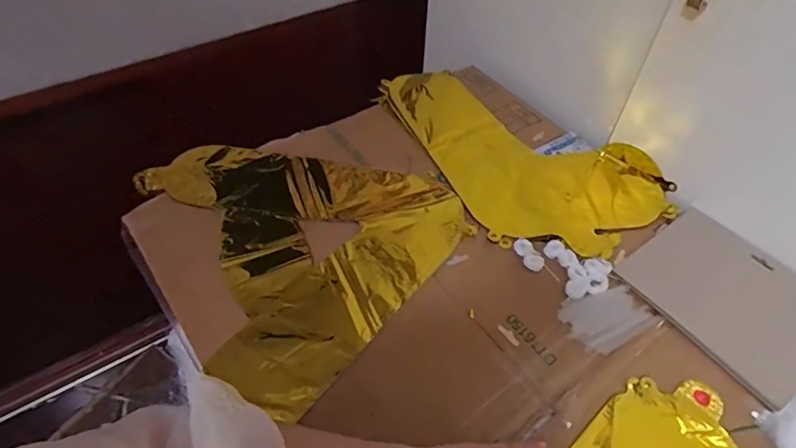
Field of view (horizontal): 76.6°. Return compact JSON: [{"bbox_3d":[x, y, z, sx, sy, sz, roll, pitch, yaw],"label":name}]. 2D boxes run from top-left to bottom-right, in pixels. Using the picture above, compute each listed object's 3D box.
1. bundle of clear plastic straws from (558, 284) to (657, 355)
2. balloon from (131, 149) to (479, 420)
[{"bbox_3d":[0.215,0.095,0.524,0.087,0.007,0.064,-23,55,-20],"label":"bundle of clear plastic straws"},{"bbox_3d":[-0.139,-0.007,0.591,0.364,0.008,0.313,34,56,23],"label":"balloon"}]

